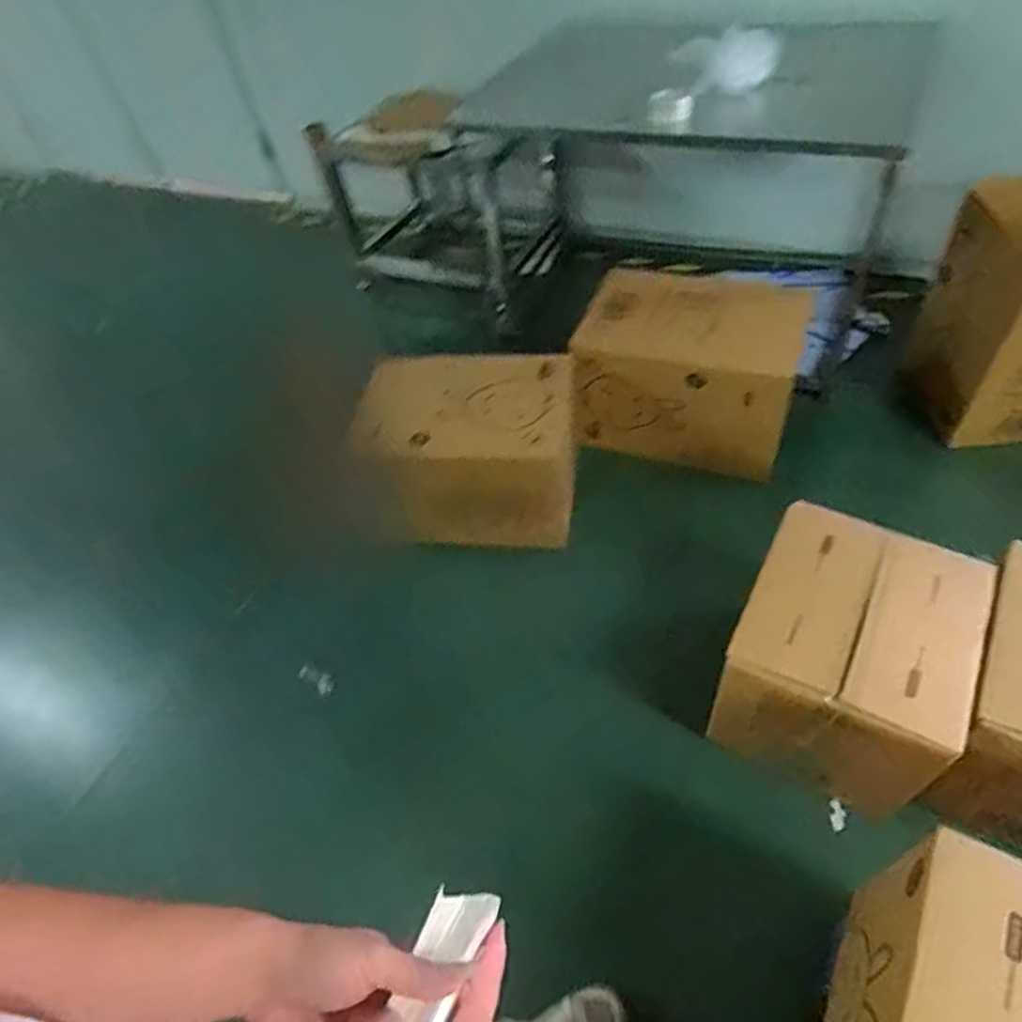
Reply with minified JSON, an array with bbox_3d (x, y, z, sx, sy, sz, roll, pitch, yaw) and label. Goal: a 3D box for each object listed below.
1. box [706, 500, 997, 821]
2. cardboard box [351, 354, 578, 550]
[{"bbox_3d":[0.584,0.257,1.199,0.327,0.323,0.371,21,57,24],"label":"box"},{"bbox_3d":[-0.092,-0.151,1.631,0.485,0.322,0.308,-1,53,5],"label":"cardboard box"}]

